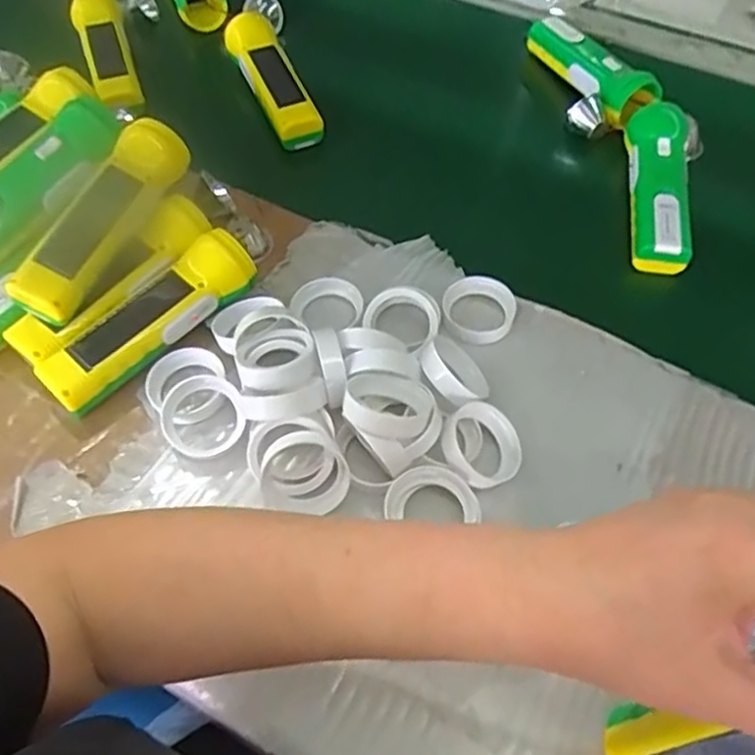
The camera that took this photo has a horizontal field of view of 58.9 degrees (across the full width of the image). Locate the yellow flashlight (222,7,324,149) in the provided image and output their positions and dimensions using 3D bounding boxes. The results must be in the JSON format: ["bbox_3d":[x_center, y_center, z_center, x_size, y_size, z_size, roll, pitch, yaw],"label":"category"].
[{"bbox_3d":[-0.102,-0.290,0.644,0.047,0.049,0.165,-21,58,-14],"label":"yellow flashlight"}]

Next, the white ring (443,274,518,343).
[{"bbox_3d":[0.076,-0.051,0.494,0.051,0.016,0.055,0,56,0],"label":"white ring"}]

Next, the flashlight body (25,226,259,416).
[{"bbox_3d":[-0.159,-0.040,0.471,0.039,0.046,0.159,39,64,23],"label":"flashlight body"}]

